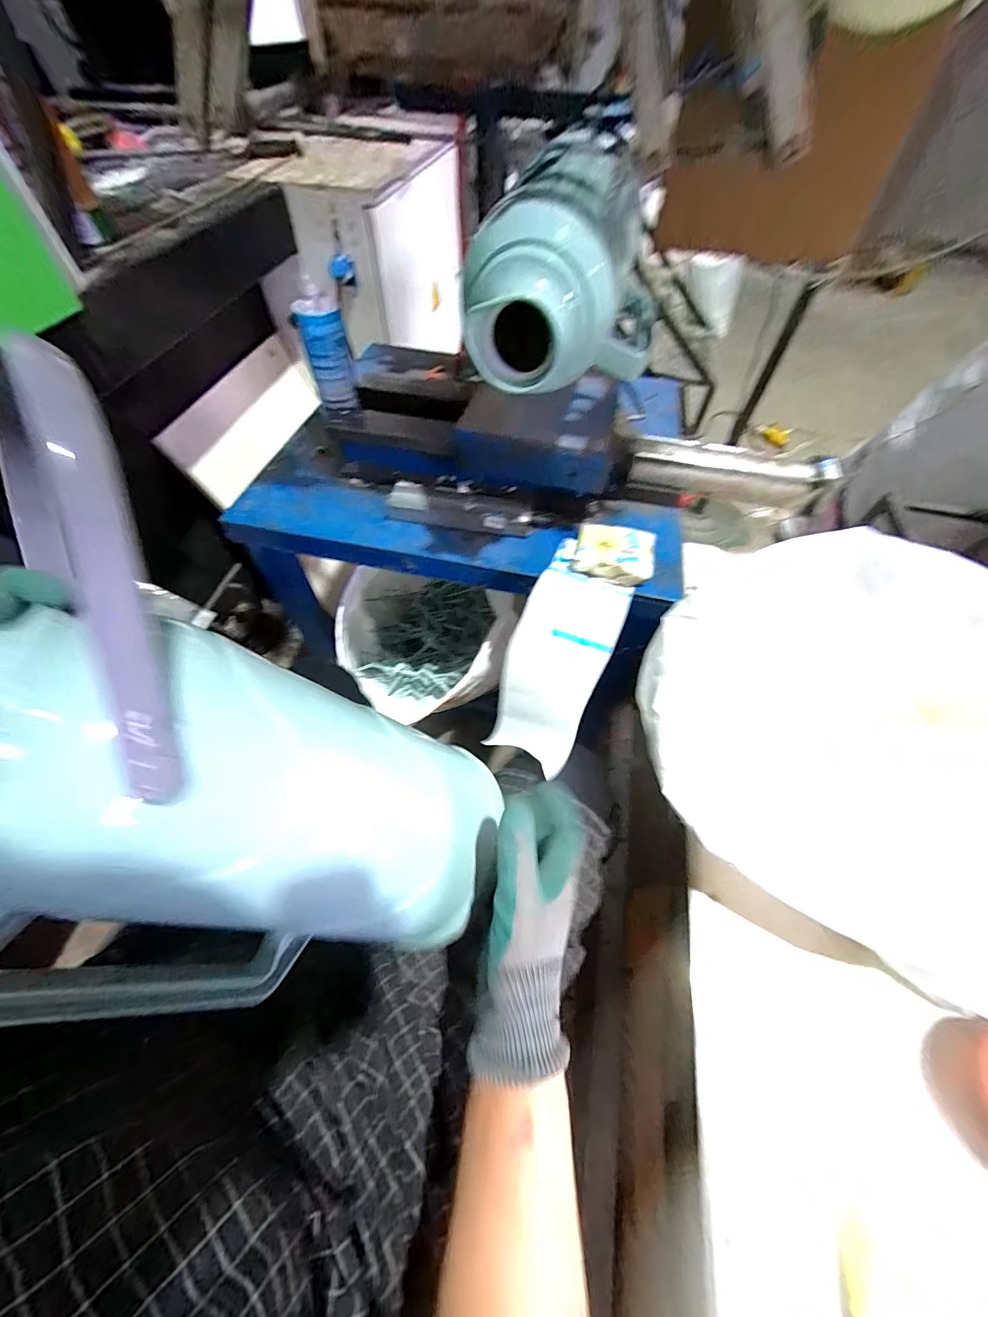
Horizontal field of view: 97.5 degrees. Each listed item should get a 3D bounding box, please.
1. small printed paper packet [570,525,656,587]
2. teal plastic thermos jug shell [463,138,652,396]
[{"bbox_3d":[0.159,-0.140,0.576,0.099,0.029,0.082,15,59,8],"label":"small printed paper packet"},{"bbox_3d":[0.070,-0.395,0.436,0.167,0.115,0.309,5,58,2],"label":"teal plastic thermos jug shell"}]

